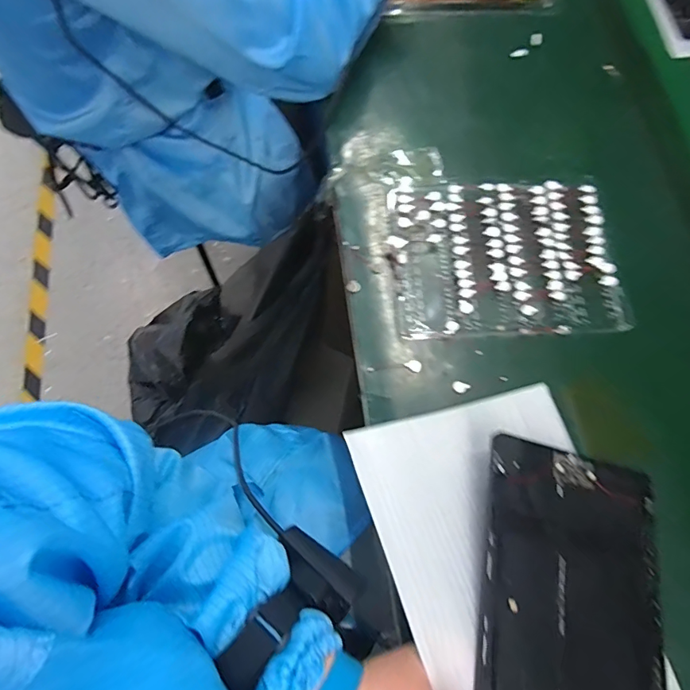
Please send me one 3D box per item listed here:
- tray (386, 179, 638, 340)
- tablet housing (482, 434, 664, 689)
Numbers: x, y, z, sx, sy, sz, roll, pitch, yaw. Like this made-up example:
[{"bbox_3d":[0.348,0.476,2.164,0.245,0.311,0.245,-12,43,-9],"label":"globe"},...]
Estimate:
[{"bbox_3d":[0.154,-0.088,0.440,0.215,0.016,0.163,-2,72,-3],"label":"tray"},{"bbox_3d":[0.164,0.196,0.319,0.150,0.007,0.234,18,67,-12],"label":"tablet housing"}]

